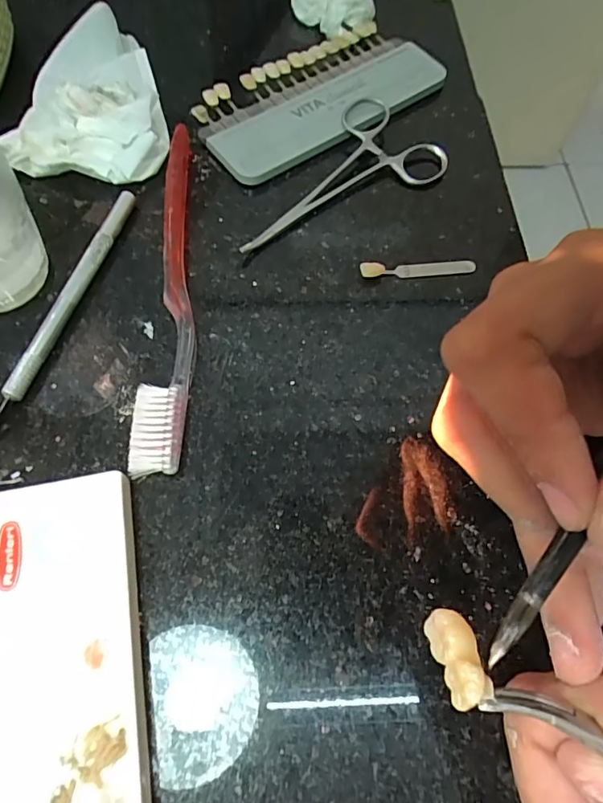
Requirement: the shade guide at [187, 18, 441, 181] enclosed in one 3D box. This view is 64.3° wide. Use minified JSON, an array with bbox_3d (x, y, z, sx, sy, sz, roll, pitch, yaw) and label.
[{"bbox_3d":[0.010,-0.174,0.274,0.141,0.013,0.068,-33,71,-16],"label":"shade guide"}]

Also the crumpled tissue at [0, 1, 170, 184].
[{"bbox_3d":[-0.114,-0.166,0.259,0.077,0.025,0.116,-4,66,-4],"label":"crumpled tissue"}]

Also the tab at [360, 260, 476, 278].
[{"bbox_3d":[0.056,-0.064,0.230,0.056,0.005,0.007,-5,66,-5],"label":"tab"}]

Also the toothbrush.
[{"bbox_3d":[-0.057,-0.057,0.221,0.019,0.013,0.184,0,66,-2],"label":"toothbrush"}]

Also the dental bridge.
[{"bbox_3d":[0.033,0.054,0.101,0.008,0.012,0.018,-6,66,-5],"label":"dental bridge"}]

